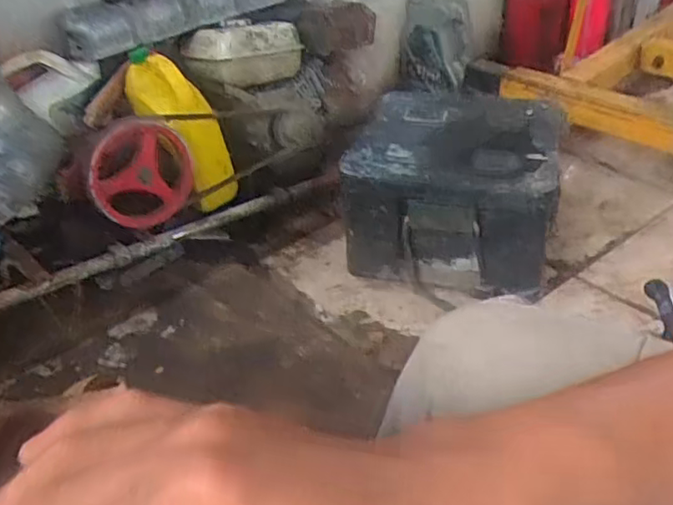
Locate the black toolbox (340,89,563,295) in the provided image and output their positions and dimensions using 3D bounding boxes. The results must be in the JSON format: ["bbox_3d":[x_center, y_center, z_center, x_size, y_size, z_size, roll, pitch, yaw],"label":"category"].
[{"bbox_3d":[0.233,-0.128,1.277,0.366,0.236,0.352,5,36,14],"label":"black toolbox"}]

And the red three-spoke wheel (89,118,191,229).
[{"bbox_3d":[-0.335,-0.138,1.097,0.184,0.174,0.038,-25,40,-27],"label":"red three-spoke wheel"}]

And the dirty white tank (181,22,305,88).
[{"bbox_3d":[-0.181,-0.385,1.240,0.222,0.111,0.087,-12,35,-9],"label":"dirty white tank"}]

